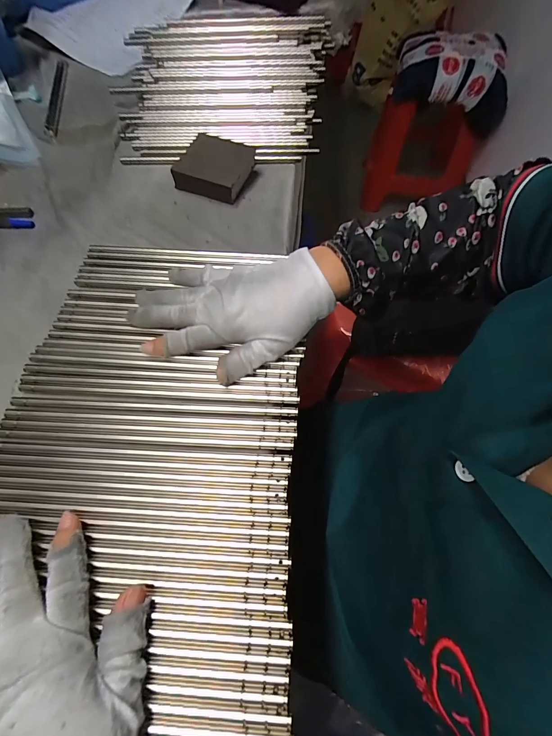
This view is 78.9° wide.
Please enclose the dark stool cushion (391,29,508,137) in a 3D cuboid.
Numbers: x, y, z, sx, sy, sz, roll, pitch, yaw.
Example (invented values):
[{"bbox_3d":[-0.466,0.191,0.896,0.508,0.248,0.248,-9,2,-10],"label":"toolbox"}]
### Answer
[{"bbox_3d":[0.585,-0.959,1.142,0.362,0.218,0.229,2,63,6],"label":"dark stool cushion"}]

